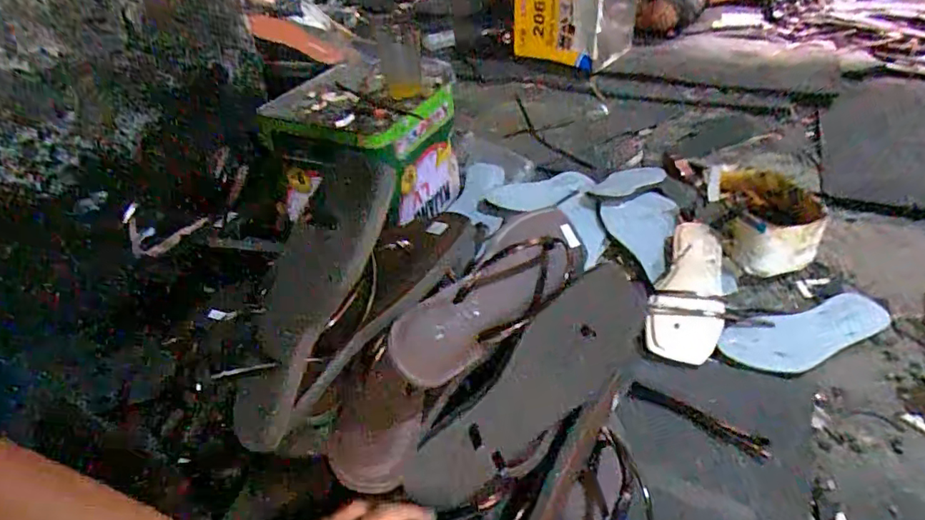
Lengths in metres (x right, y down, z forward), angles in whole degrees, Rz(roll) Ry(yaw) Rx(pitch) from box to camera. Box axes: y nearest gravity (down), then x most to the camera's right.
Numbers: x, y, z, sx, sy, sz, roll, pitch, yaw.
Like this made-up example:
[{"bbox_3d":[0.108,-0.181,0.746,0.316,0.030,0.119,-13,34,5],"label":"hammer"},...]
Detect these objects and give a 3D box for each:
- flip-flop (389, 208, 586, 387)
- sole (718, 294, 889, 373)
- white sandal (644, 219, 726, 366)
[{"bbox_3d":[0.028,0.028,0.471,0.210,0.074,0.050,-36,7,-19],"label":"flip-flop"},{"bbox_3d":[0.459,0.093,0.715,0.244,0.012,0.086,-17,37,-13],"label":"sole"},{"bbox_3d":[0.328,0.039,0.770,0.094,0.058,0.258,10,39,23],"label":"white sandal"}]

